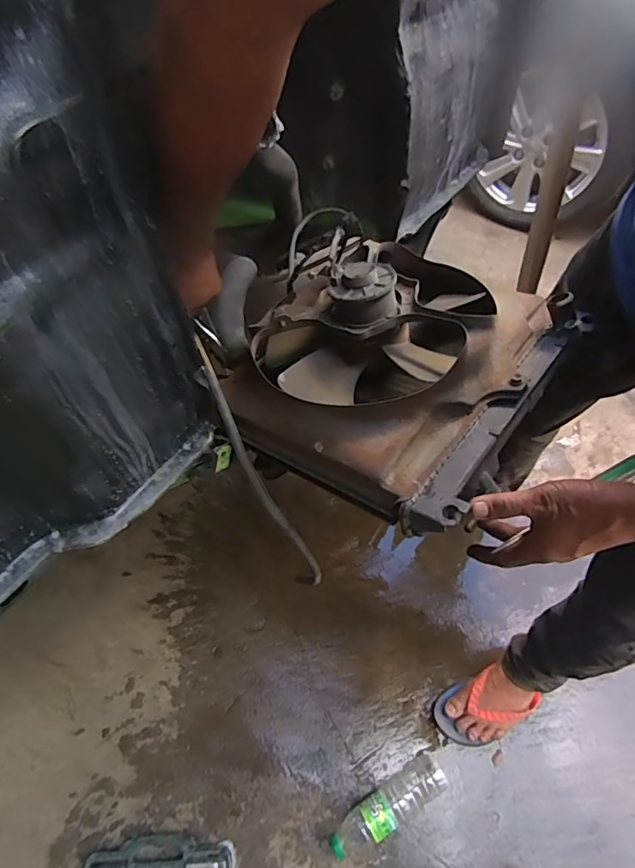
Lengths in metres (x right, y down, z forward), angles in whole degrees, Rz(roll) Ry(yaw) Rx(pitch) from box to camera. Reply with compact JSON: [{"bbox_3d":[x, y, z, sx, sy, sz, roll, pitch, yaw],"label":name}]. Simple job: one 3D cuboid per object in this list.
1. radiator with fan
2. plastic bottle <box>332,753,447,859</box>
[{"bbox_3d":[0.055,-0.104,0.548,0.371,0.114,0.307,32,64,20],"label":"radiator with fan"},{"bbox_3d":[0.123,0.648,0.853,0.218,0.053,0.057,-28,61,-15],"label":"plastic bottle"}]

